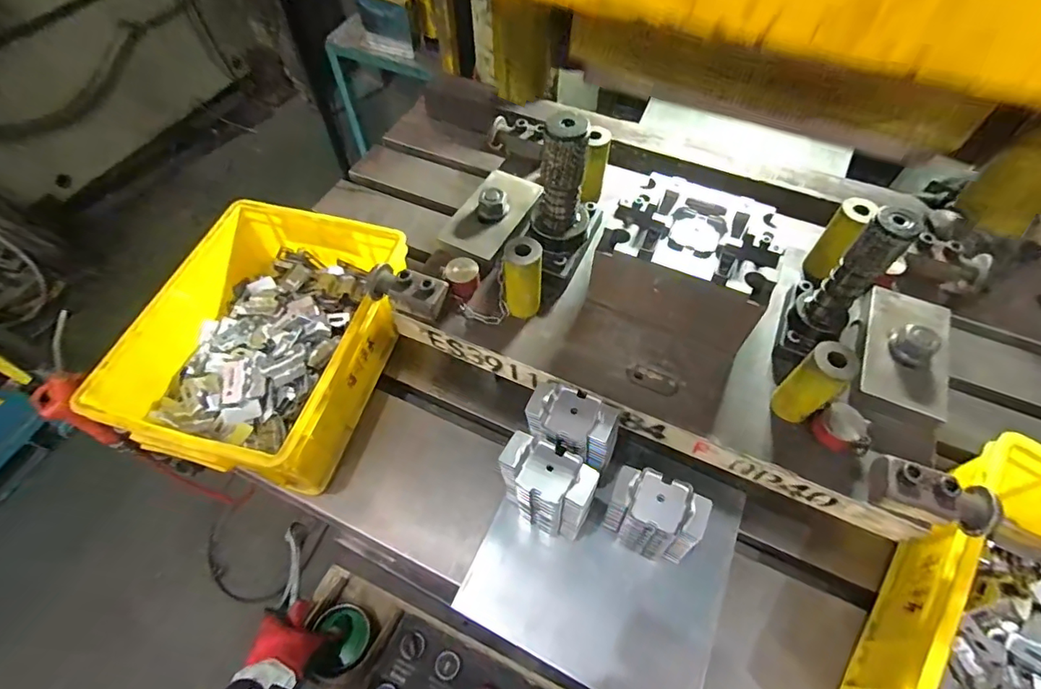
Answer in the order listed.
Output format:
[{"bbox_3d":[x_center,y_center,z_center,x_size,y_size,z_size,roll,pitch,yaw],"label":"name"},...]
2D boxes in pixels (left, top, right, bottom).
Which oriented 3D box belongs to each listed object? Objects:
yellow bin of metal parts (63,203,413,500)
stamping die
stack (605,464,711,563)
[{"bbox_3d":[-0.315,-0.005,0.645,0.260,0.120,0.344,12,58,8],"label":"yellow bin of metal parts"},{"bbox_3d":[0.181,-0.087,0.545,0.592,0.198,0.321,20,59,13],"label":"stamping die"},{"bbox_3d":[0.137,0.185,0.534,0.092,0.116,0.063,19,59,12],"label":"stack"}]

